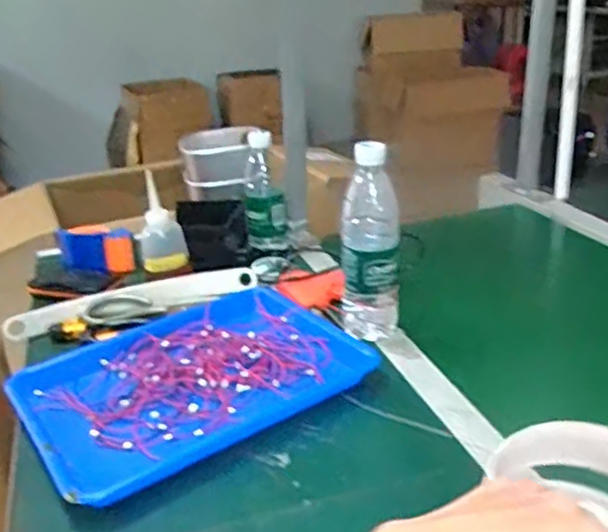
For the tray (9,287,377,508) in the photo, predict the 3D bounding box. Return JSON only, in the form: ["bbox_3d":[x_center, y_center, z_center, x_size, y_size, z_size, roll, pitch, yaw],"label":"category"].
[{"bbox_3d":[-0.122,0.119,0.727,0.336,0.033,0.247,-20,29,-32],"label":"tray"}]

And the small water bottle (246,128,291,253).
[{"bbox_3d":[-0.061,-0.115,1.029,0.063,0.177,0.062,-5,24,-2],"label":"small water bottle"}]

